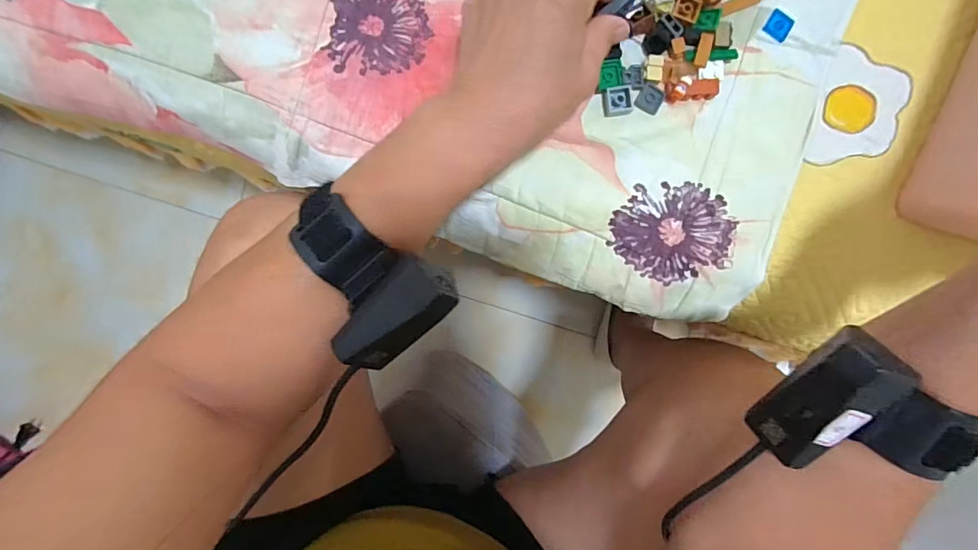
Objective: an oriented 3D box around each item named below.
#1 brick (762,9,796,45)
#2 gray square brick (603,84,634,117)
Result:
[{"bbox_3d":[0.191,-0.164,0.303,0.016,0.004,0.018,32,95,-4],"label":"brick"},{"bbox_3d":[0.085,-0.114,0.304,0.018,0.008,0.018,-6,97,0],"label":"gray square brick"}]

